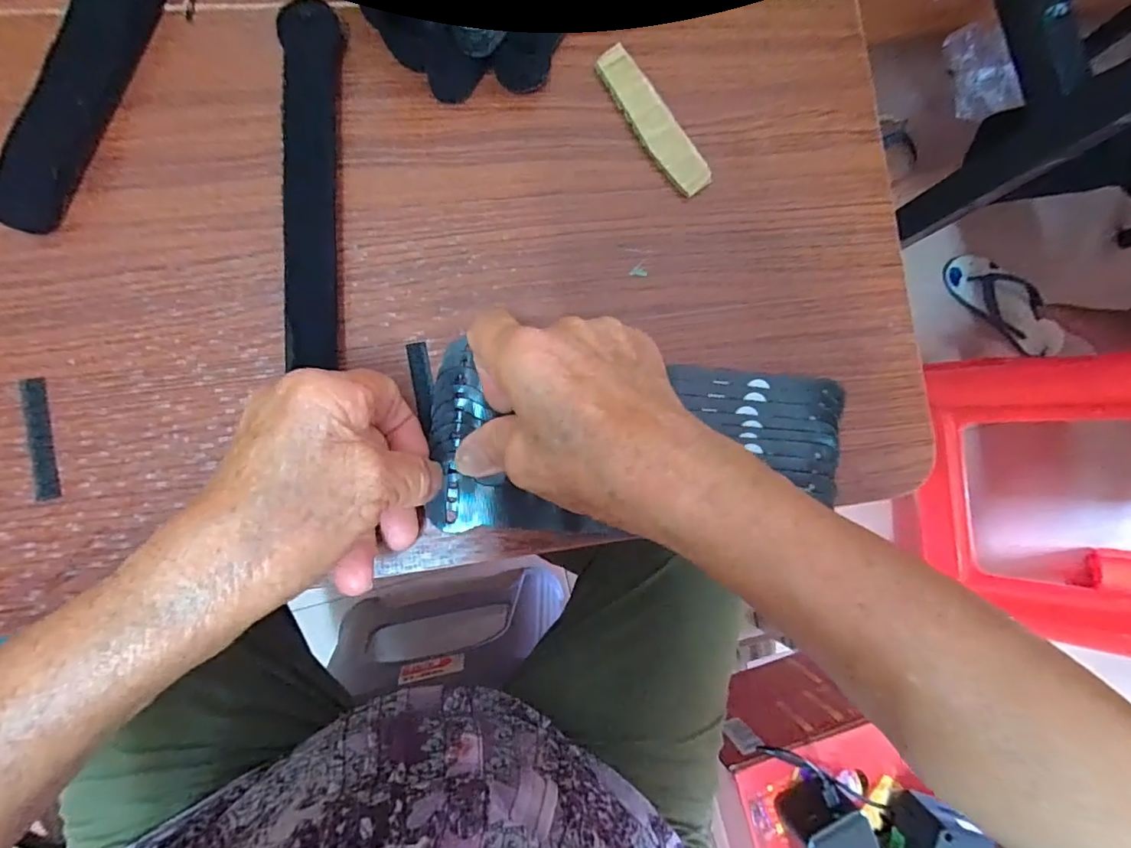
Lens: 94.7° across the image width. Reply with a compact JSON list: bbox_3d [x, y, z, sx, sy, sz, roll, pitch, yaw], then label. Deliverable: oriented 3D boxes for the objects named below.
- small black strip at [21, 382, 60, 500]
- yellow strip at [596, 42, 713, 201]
[{"bbox_3d":[-0.234,0.007,0.232,0.010,0.004,0.054,-10,86,-8],"label":"small black strip"},{"bbox_3d":[0.046,-0.159,0.276,0.020,0.011,0.086,-35,89,-9],"label":"yellow strip"}]

